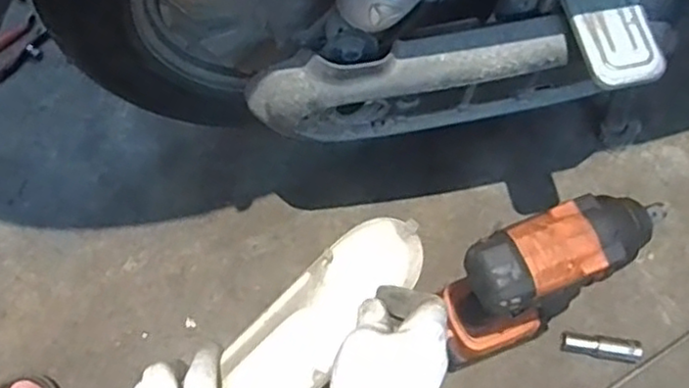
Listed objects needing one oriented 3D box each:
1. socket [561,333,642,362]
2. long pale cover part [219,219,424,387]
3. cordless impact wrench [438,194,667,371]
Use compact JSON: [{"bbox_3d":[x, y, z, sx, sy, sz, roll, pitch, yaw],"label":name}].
[{"bbox_3d":[0.256,0.152,0.661,0.075,0.017,0.019,9,66,2],"label":"socket"},{"bbox_3d":[-0.023,0.102,0.526,0.071,0.021,0.212,39,80,14],"label":"long pale cover part"},{"bbox_3d":[0.164,0.077,0.576,0.154,0.238,0.062,-23,69,-11],"label":"cordless impact wrench"}]

